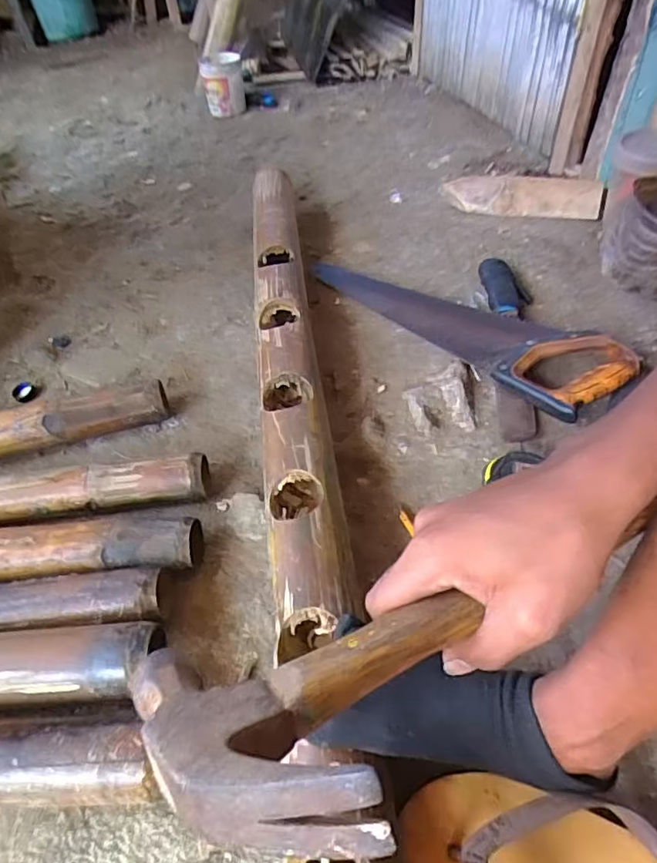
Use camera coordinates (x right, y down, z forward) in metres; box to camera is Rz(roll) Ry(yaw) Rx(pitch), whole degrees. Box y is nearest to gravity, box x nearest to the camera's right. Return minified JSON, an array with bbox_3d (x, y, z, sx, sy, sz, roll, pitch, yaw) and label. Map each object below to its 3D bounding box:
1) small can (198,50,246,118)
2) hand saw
[{"bbox_3d":[-0.287,-0.950,1.543,0.114,0.122,0.119,-11,47,-3],"label":"small can"},{"bbox_3d":[0.169,-0.183,0.834,0.135,0.042,0.489,-34,53,-22],"label":"hand saw"}]

